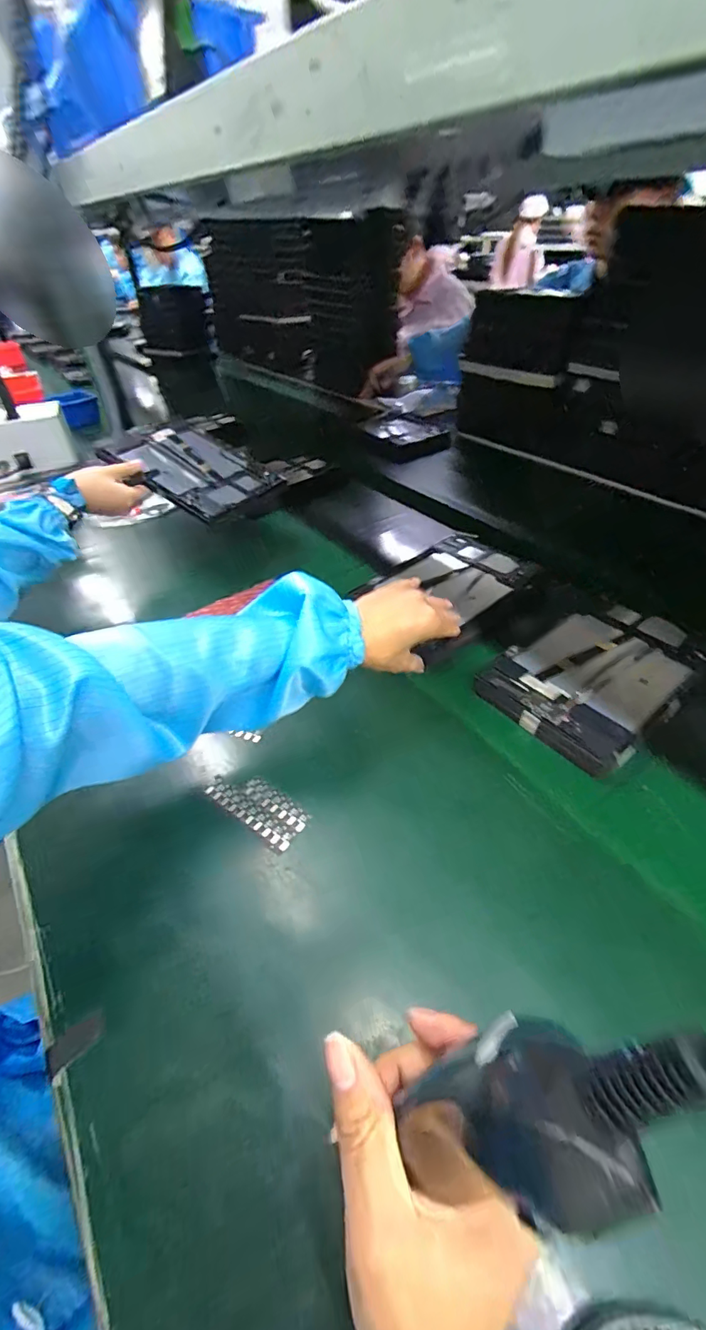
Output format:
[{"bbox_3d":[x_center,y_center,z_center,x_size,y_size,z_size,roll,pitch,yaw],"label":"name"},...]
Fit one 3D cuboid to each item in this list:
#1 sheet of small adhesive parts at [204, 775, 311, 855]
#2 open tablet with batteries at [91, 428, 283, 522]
[{"bbox_3d":[-0.086,0.124,0.418,0.097,0.004,0.041,28,51,28],"label":"sheet of small adhesive parts"},{"bbox_3d":[-0.235,-0.289,0.692,0.217,0.021,0.149,35,55,17],"label":"open tablet with batteries"}]

